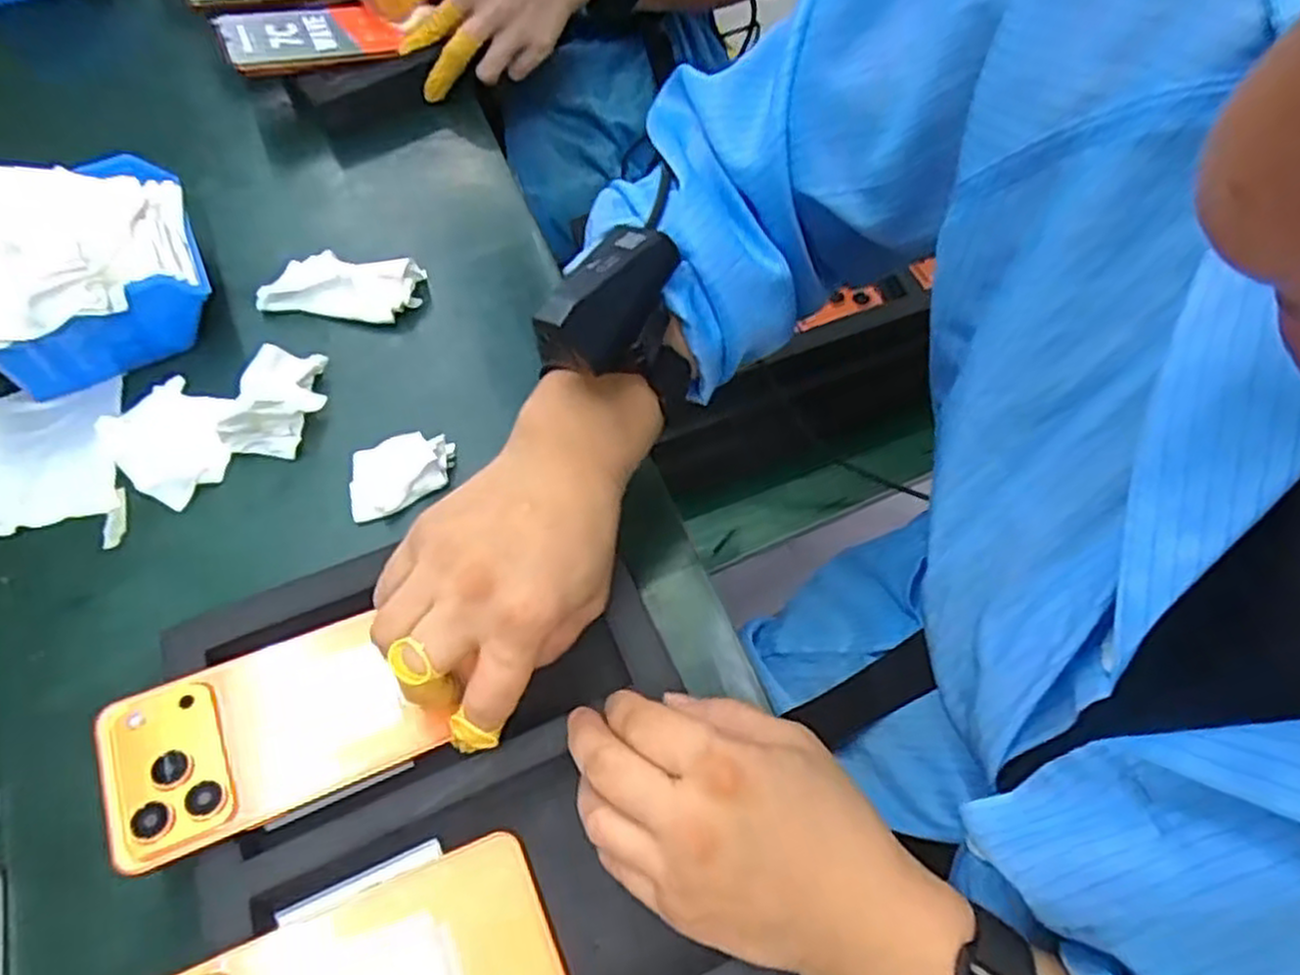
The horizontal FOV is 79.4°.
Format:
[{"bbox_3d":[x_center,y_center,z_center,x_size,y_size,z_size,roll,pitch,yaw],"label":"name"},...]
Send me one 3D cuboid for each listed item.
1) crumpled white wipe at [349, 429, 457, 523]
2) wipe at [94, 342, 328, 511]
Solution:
[{"bbox_3d":[-0.142,-0.008,0.448,0.061,0.022,0.043,-21,62,-8],"label":"crumpled white wipe"},{"bbox_3d":[-0.258,-0.040,0.460,0.127,0.025,0.081,-15,62,-5],"label":"wipe"}]

